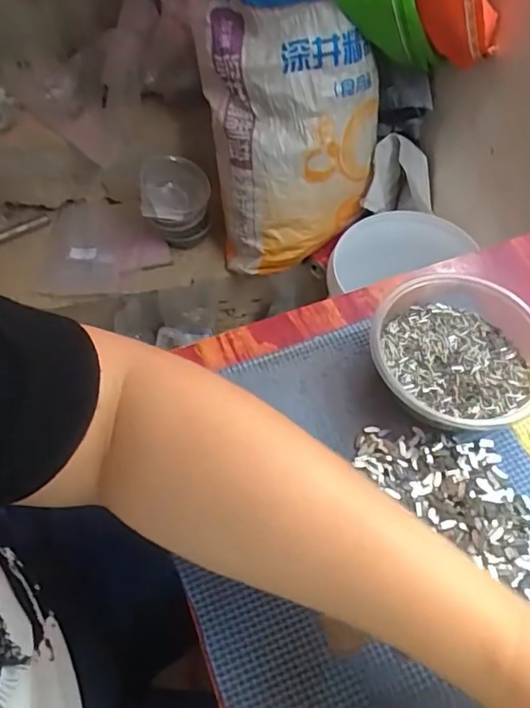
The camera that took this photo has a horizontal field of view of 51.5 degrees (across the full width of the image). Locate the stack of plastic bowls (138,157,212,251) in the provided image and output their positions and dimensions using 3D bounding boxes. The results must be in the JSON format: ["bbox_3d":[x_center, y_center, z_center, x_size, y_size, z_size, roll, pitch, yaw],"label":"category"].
[{"bbox_3d":[-0.174,-0.293,1.075,0.129,0.126,0.127,-8,59,-6],"label":"stack of plastic bowls"}]

